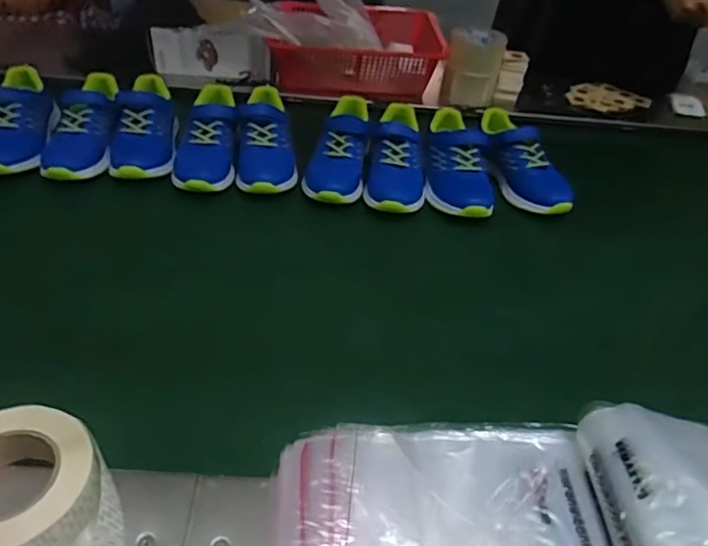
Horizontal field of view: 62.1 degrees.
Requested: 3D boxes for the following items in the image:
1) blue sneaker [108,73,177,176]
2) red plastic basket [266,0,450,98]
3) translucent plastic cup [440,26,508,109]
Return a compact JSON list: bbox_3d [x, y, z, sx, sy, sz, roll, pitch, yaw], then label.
[{"bbox_3d":[-0.324,-0.237,0.937,0.088,0.082,0.230,2,56,-6],"label":"blue sneaker"},{"bbox_3d":[0.005,-0.454,1.182,0.343,0.109,0.232,-1,41,-9],"label":"red plastic basket"},{"bbox_3d":[0.239,-0.413,1.178,0.109,0.126,0.129,11,41,5],"label":"translucent plastic cup"}]

